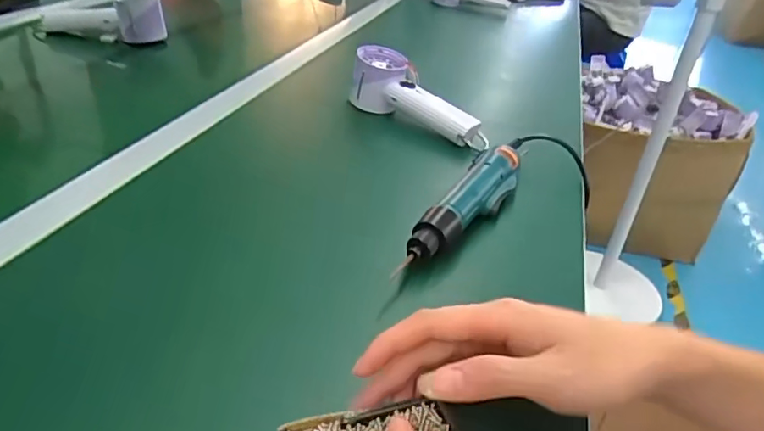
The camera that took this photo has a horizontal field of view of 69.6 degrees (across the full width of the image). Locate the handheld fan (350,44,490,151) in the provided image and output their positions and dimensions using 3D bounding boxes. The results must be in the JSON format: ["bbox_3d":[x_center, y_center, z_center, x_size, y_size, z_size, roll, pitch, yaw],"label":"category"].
[{"bbox_3d":[0.042,-0.131,0.646,0.193,0.060,0.059,37,42,21],"label":"handheld fan"}]

